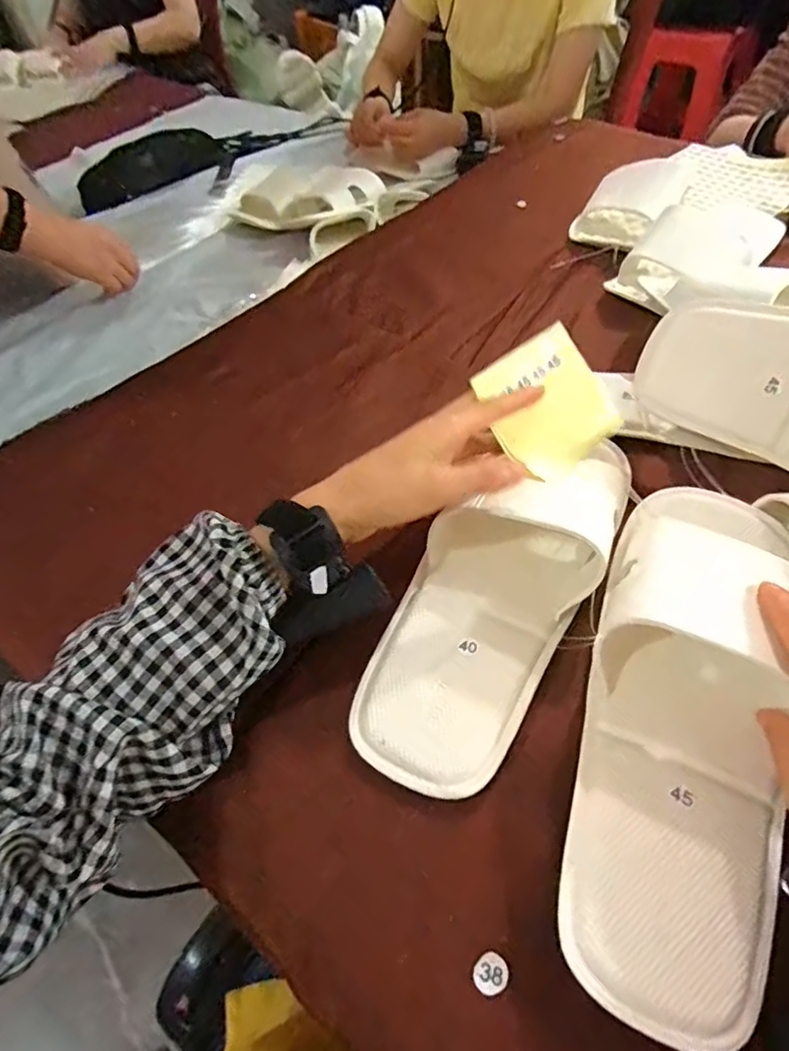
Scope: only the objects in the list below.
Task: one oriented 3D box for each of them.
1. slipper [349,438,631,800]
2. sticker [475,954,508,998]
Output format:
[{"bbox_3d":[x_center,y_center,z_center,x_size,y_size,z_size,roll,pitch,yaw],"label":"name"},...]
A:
[{"bbox_3d":[0.063,0.034,0.351,0.104,0.053,0.251,29,68,24],"label":"slipper"},{"bbox_3d":[0.043,0.202,0.253,0.015,0.004,0.014,-10,51,13],"label":"sticker"}]

